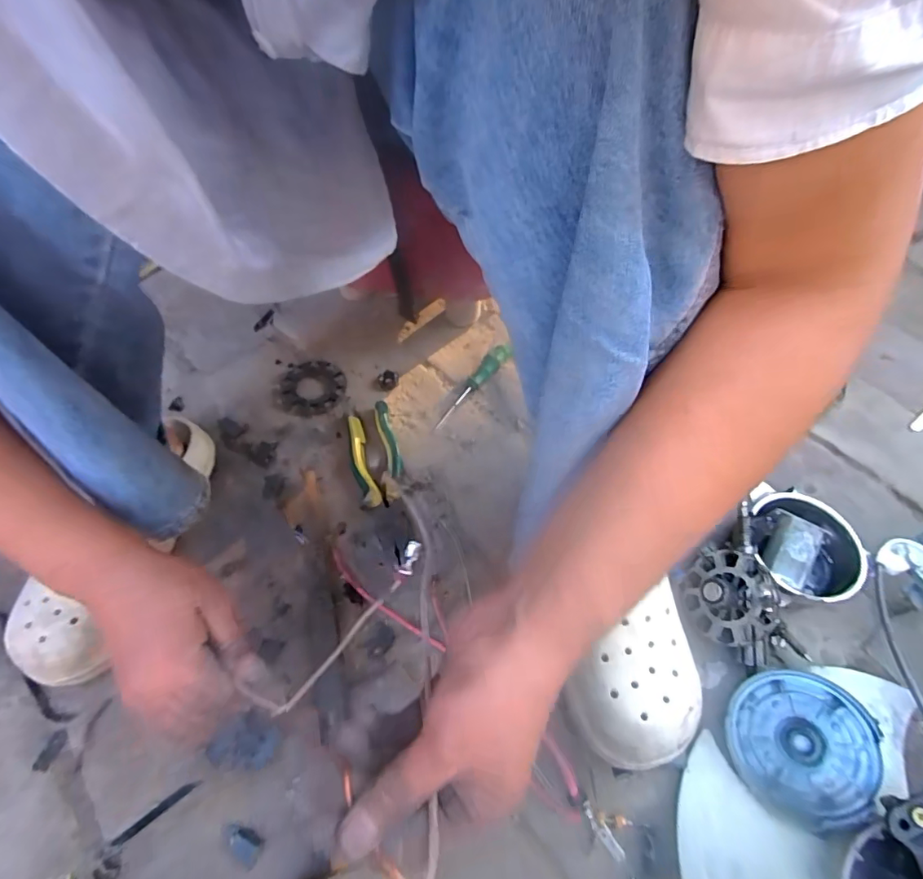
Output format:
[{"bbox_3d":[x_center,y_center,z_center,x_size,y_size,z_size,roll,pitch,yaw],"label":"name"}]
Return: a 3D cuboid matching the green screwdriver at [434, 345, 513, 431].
[{"bbox_3d":[0.015,-0.070,0.606,0.017,0.021,0.146,35,64,21],"label":"green screwdriver"}]

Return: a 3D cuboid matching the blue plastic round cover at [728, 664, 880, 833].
[{"bbox_3d":[0.254,0.231,0.379,0.094,0.010,0.100,-11,67,28],"label":"blue plastic round cover"}]

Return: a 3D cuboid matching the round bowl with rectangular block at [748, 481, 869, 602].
[{"bbox_3d":[0.311,0.102,0.465,0.092,0.046,0.099,9,58,7],"label":"round bowl with rectangular block"}]

